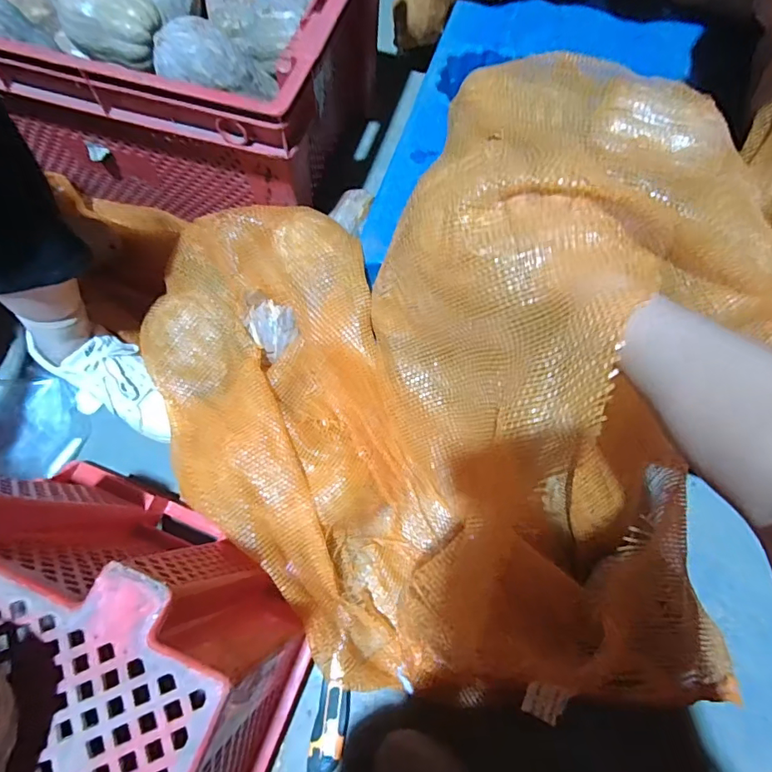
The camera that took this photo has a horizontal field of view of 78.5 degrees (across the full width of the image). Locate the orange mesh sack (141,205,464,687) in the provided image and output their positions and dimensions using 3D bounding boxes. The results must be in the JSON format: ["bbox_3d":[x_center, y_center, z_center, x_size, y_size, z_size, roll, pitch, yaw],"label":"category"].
[{"bbox_3d":[-0.124,0.065,0.607,0.299,0.167,0.571,-18,72,-5],"label":"orange mesh sack"}]

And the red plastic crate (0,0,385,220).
[{"bbox_3d":[-0.332,-0.511,0.725,0.603,0.278,0.433,17,72,6],"label":"red plastic crate"}]

